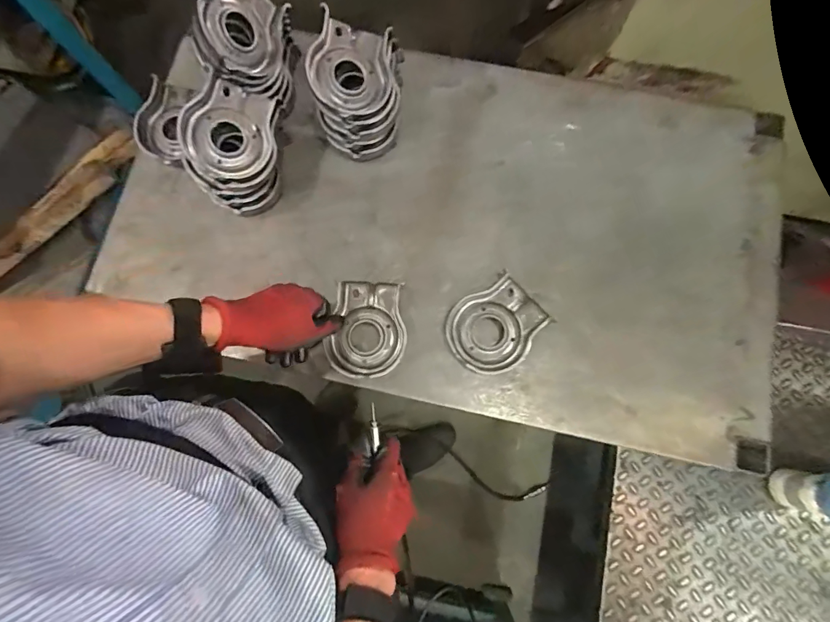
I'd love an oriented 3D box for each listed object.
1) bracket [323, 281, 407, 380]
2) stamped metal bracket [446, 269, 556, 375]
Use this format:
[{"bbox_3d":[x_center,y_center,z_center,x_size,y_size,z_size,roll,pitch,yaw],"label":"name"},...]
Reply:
[{"bbox_3d":[-0.059,0.022,0.515,0.094,0.024,0.122,7,79,2],"label":"bracket"},{"bbox_3d":[0.101,0.018,0.511,0.123,0.024,0.102,-43,81,-8],"label":"stamped metal bracket"}]

